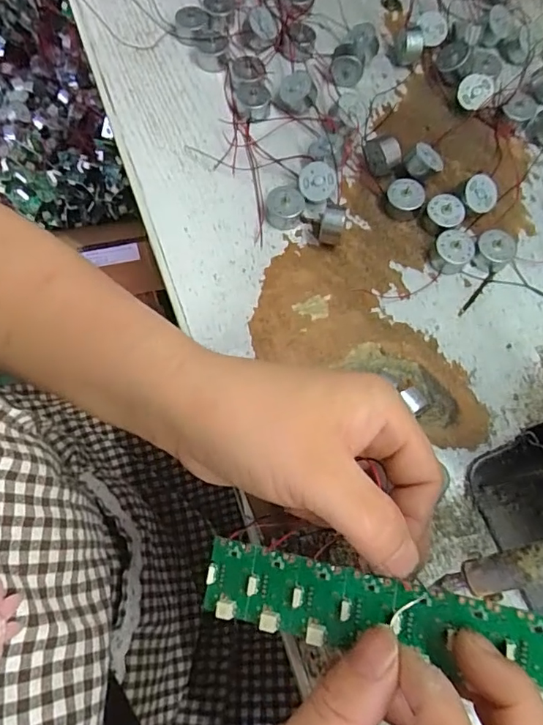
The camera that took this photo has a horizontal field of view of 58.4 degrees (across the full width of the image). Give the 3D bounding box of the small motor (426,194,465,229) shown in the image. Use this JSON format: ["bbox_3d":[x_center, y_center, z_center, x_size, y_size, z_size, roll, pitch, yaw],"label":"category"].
[{"bbox_3d":[0.109,-0.093,0.306,0.022,0.014,0.019,40,72,10],"label":"small motor"}]

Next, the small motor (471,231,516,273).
[{"bbox_3d":[0.136,-0.068,0.299,0.023,0.014,0.022,2,70,-4],"label":"small motor"}]

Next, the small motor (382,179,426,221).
[{"bbox_3d":[0.085,-0.104,0.310,0.023,0.014,0.020,19,69,2],"label":"small motor"}]

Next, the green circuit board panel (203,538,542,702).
[{"bbox_3d":[0.038,0.097,0.190,0.134,0.005,0.031,3,71,18],"label":"green circuit board panel"}]

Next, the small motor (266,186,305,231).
[{"bbox_3d":[0.008,-0.098,0.305,0.023,0.013,0.022,7,69,-2],"label":"small motor"}]

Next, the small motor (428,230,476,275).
[{"bbox_3d":[0.112,-0.068,0.298,0.024,0.015,0.023,2,70,-4],"label":"small motor"}]

